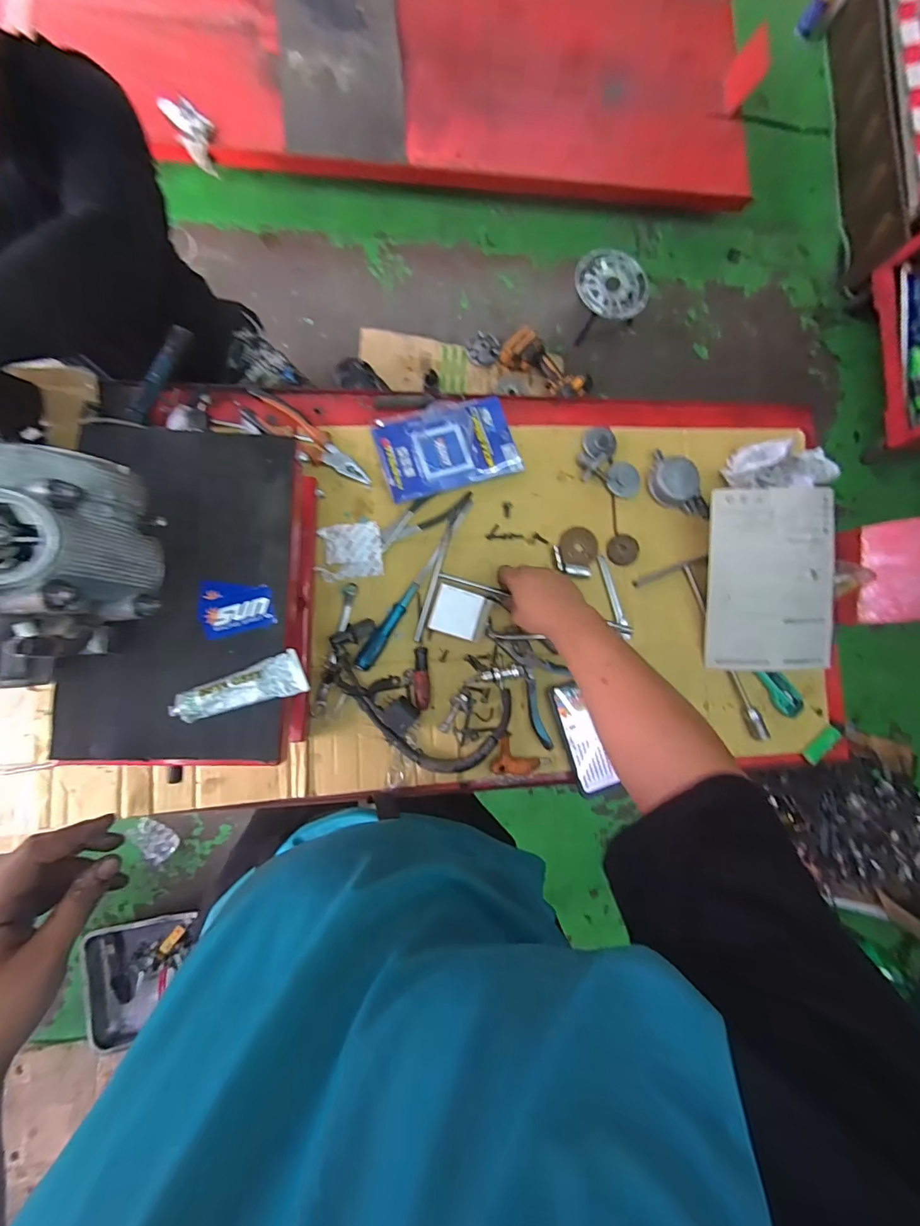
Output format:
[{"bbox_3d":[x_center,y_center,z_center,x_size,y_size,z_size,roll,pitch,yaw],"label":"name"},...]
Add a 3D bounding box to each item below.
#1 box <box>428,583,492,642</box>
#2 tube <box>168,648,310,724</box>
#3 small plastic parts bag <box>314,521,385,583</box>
[{"bbox_3d":[0.000,0.002,0.662,0.077,0.032,0.064,18,82,-4],"label":"box"},{"bbox_3d":[-0.221,0.080,0.466,0.122,0.017,0.043,-22,89,-8],"label":"tube"},{"bbox_3d":[-0.156,-0.087,0.656,0.090,0.009,0.076,-8,85,-7],"label":"small plastic parts bag"}]

